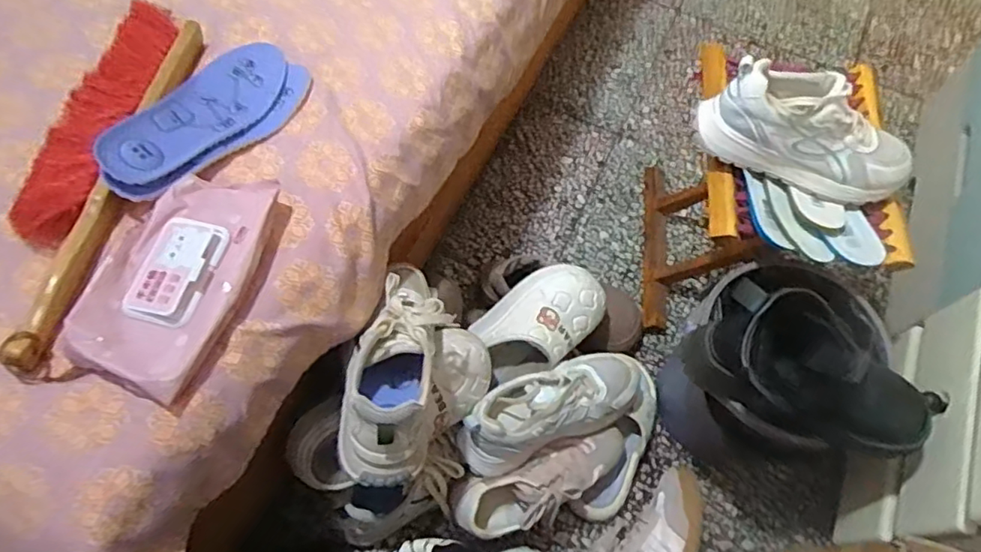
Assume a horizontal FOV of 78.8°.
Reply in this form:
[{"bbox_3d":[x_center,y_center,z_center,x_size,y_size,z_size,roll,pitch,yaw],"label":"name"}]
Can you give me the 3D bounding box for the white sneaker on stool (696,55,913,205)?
[{"bbox_3d":[0.379,-0.177,0.704,0.251,0.101,0.101,16,63,5],"label":"white sneaker on stool"}]

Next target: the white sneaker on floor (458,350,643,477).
[{"bbox_3d":[0.085,0.169,0.782,0.260,0.093,0.099,-23,67,-14],"label":"white sneaker on floor"}]

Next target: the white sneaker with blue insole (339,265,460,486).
[{"bbox_3d":[-0.097,0.087,0.622,0.087,0.089,0.240,10,63,2],"label":"white sneaker with blue insole"}]

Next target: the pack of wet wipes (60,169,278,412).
[{"bbox_3d":[-0.274,-0.007,0.506,0.124,0.033,0.195,12,63,2],"label":"pack of wet wipes"}]

